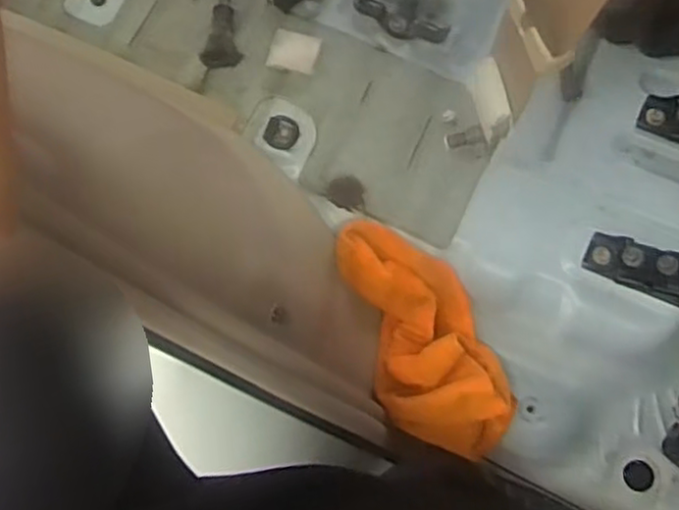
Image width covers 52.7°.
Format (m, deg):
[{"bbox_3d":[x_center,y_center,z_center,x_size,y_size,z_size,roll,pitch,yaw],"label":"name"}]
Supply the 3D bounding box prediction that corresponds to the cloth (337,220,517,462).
[{"bbox_3d":[0.100,0.101,0.836,0.142,0.094,0.296,-24,73,-5],"label":"cloth"}]

